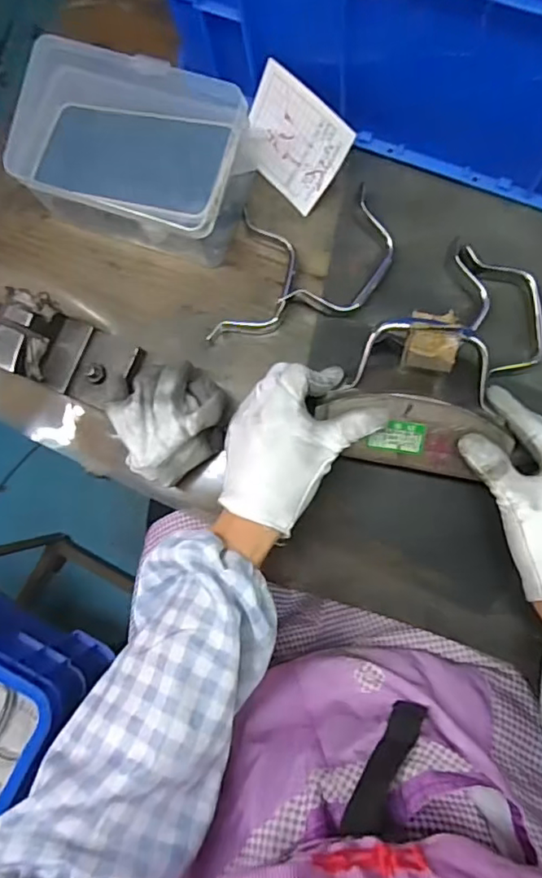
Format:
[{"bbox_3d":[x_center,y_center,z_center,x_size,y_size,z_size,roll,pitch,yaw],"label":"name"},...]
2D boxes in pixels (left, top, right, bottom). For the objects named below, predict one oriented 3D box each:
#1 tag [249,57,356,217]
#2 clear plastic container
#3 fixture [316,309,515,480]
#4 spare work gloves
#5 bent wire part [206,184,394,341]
[{"bbox_3d":[0.018,-0.251,0.480,0.092,0.078,0.006,45,47,4],"label":"tag"},{"bbox_3d":[-0.110,-0.234,0.472,0.180,0.094,0.119,21,85,8],"label":"clear plastic container"},{"bbox_3d":[0.104,-0.034,0.393,0.129,0.054,0.106,9,85,8],"label":"fixture"},{"bbox_3d":[-0.079,-0.014,0.457,0.078,0.068,0.091,36,87,9],"label":"spare work gloves"},{"bbox_3d":[0.021,-0.152,0.482,0.161,0.029,0.110,-9,83,6],"label":"bent wire part"}]

